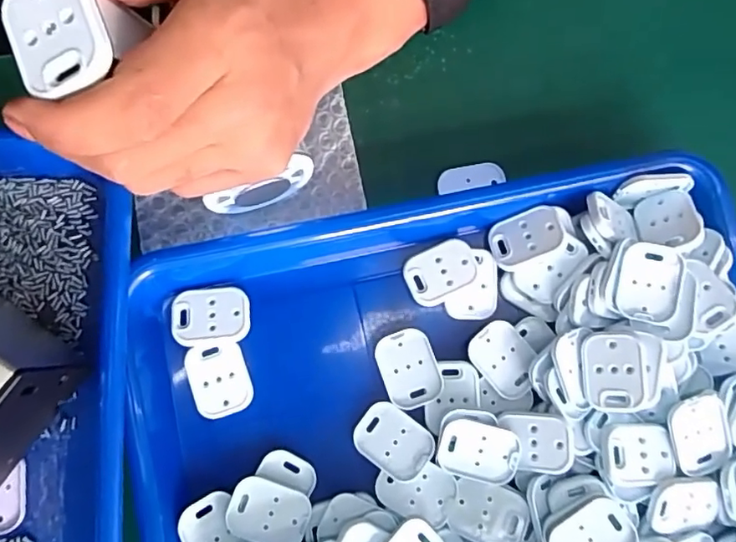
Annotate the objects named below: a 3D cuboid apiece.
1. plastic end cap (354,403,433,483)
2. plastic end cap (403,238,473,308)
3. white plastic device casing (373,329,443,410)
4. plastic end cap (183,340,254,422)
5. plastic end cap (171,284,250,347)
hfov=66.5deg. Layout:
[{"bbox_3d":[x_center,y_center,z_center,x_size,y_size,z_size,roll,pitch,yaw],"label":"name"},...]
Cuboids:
[{"bbox_3d":[0.013,0.089,0.291,0.039,0.004,0.030,36,80,6],"label":"plastic end cap"},{"bbox_3d":[0.039,0.000,0.310,0.038,0.010,0.029,-30,81,-7],"label":"plastic end cap"},{"bbox_3d":[0.021,0.052,0.300,0.029,0.005,0.041,-19,80,-5],"label":"white plastic device casing"},{"bbox_3d":[-0.078,0.057,0.295,0.030,0.010,0.037,-18,80,-5],"label":"plastic end cap"},{"bbox_3d":[-0.083,0.023,0.294,0.040,0.005,0.030,-7,79,-3],"label":"plastic end cap"}]

